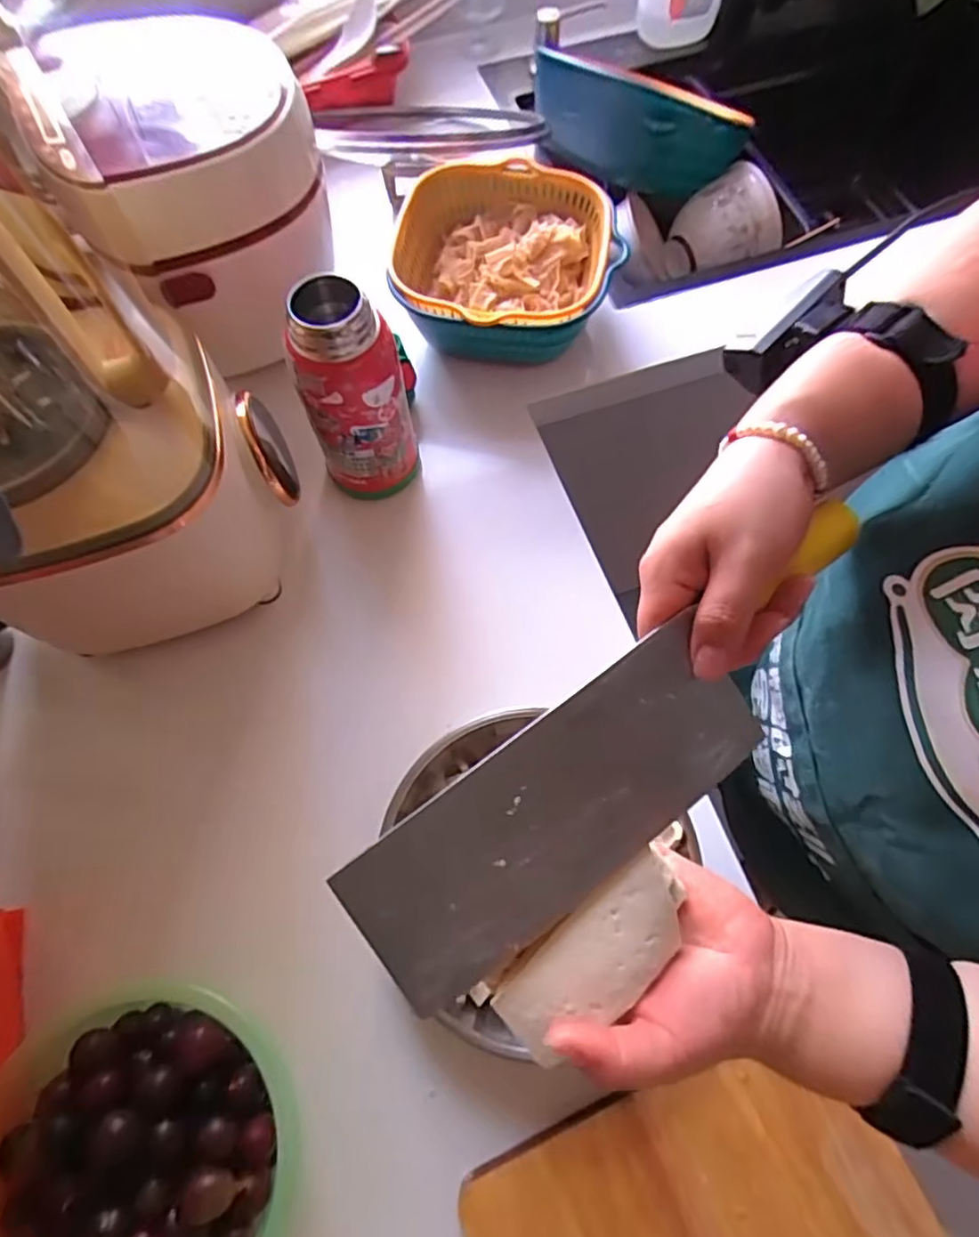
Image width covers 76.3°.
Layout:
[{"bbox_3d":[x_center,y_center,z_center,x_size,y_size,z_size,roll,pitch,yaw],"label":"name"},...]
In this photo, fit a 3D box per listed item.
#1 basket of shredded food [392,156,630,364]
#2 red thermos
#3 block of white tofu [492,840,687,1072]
[{"bbox_3d":[0.018,-0.340,0.622,0.199,0.092,0.207,5,69,2],"label":"basket of shredded food"},{"bbox_3d":[-0.105,-0.177,0.501,0.083,0.182,0.075,-18,70,-6],"label":"red thermos"},{"bbox_3d":[0.049,0.152,0.280,0.096,0.020,0.044,-36,73,-14],"label":"block of white tofu"}]

